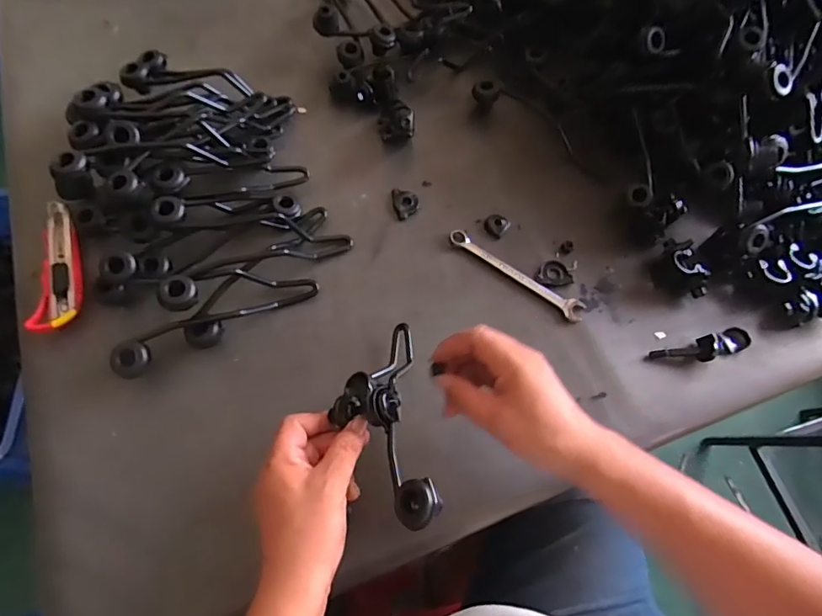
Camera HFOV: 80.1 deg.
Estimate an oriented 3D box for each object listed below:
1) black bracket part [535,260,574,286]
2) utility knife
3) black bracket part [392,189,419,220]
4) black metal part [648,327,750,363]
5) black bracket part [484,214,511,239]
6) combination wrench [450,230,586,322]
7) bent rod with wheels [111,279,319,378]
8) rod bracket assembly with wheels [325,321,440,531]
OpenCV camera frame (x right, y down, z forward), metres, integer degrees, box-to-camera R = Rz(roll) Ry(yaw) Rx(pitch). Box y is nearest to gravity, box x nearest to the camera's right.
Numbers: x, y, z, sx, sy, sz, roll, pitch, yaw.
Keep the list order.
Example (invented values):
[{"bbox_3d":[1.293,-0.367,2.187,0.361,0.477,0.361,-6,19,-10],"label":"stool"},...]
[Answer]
[{"bbox_3d":[0.158,-0.039,0.544,0.041,0.006,0.030,-10,66,-8],"label":"black bracket part"},{"bbox_3d":[-0.359,-0.047,0.503,0.040,0.011,0.148,-1,61,-21],"label":"utility knife"},{"bbox_3d":[-0.006,-0.124,0.574,0.030,0.007,0.040,-7,66,-7],"label":"black bracket part"},{"bbox_3d":[0.307,0.041,0.508,0.108,0.020,0.026,-14,67,-10],"label":"black metal part"},{"bbox_3d":[0.099,-0.096,0.566,0.027,0.010,0.029,1,65,-3],"label":"black bracket part"},{"bbox_3d":[0.116,-0.040,0.540,0.166,0.009,0.025,36,68,12],"label":"combination wrench"},{"bbox_3d":[-0.188,0.011,0.480,0.198,0.036,0.033,-29,70,-16],"label":"bent rod with wheels"},{"bbox_3d":[-0.025,0.089,0.414,0.082,0.050,0.197,-10,43,-8],"label":"rod bracket assembly with wheels"}]

